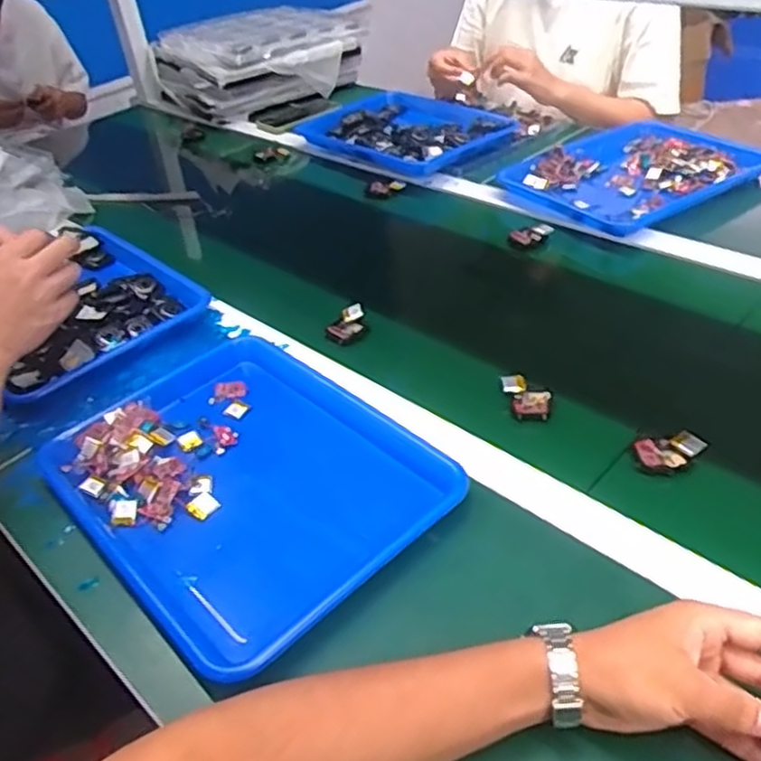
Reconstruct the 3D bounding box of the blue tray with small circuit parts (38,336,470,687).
[{"bbox_3d":[-0.117,0.083,0.626,0.252,0.036,0.331,-33,45,-29],"label":"blue tray with small circuit parts"}]

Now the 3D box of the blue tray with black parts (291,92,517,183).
[{"bbox_3d":[0.054,-0.439,1.242,0.282,0.049,0.346,-30,44,-26],"label":"blue tray with black parts"}]

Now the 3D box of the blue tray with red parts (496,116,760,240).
[{"bbox_3d":[0.354,-0.305,1.026,0.308,0.034,0.262,-26,42,-23],"label":"blue tray with red parts"}]

